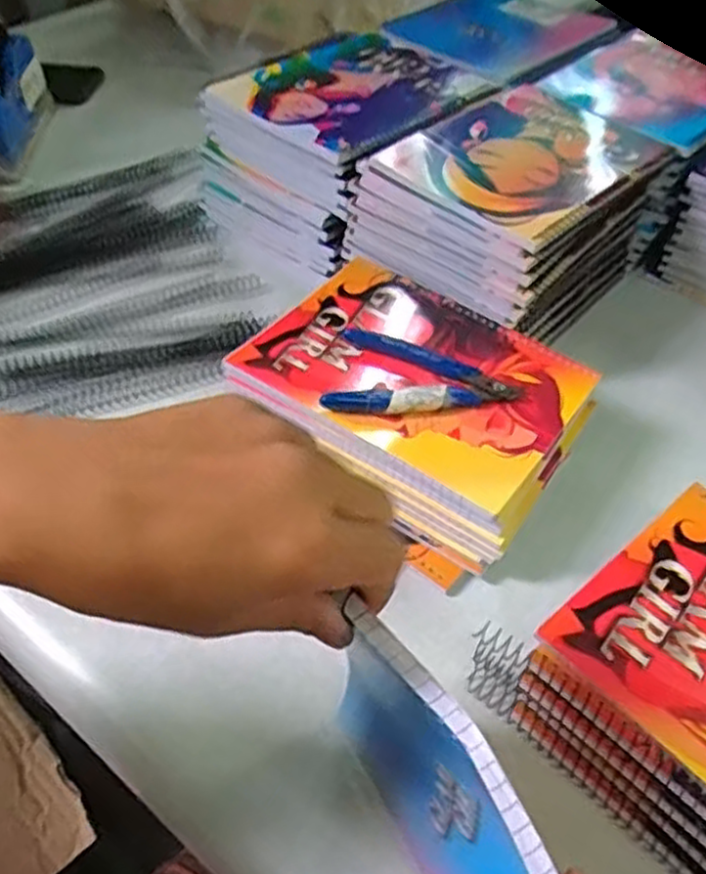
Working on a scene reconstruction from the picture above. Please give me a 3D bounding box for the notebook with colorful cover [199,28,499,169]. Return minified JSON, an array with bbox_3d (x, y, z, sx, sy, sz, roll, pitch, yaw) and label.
[{"bbox_3d":[0.004,-0.293,0.610,0.159,0.012,0.201,34,56,25],"label":"notebook with colorful cover"}]

